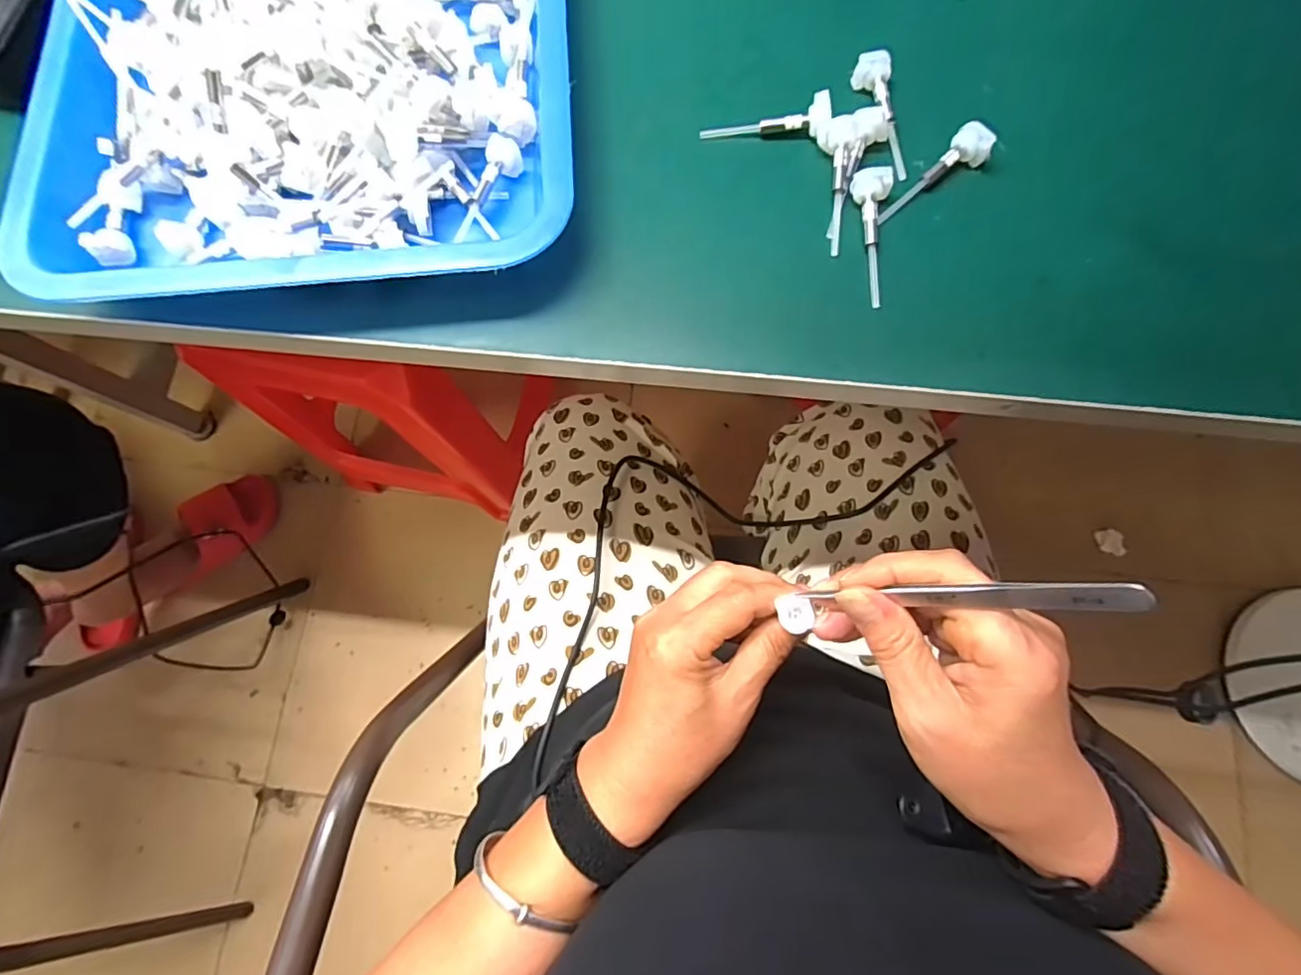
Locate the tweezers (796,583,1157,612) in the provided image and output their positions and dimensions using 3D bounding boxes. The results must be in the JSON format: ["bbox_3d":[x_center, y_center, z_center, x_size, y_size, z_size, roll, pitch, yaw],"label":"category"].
[{"bbox_3d":[0.113,0.043,0.224,0.004,0.129,0.009,10,76,-36],"label":"tweezers"}]

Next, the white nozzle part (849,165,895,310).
[{"bbox_3d":[0.105,-0.121,0.272,0.018,0.012,0.067,3,76,3],"label":"white nozzle part"}]

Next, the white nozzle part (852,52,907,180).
[{"bbox_3d":[0.118,-0.189,0.288,0.017,0.009,0.067,-11,76,-1],"label":"white nozzle part"}]

